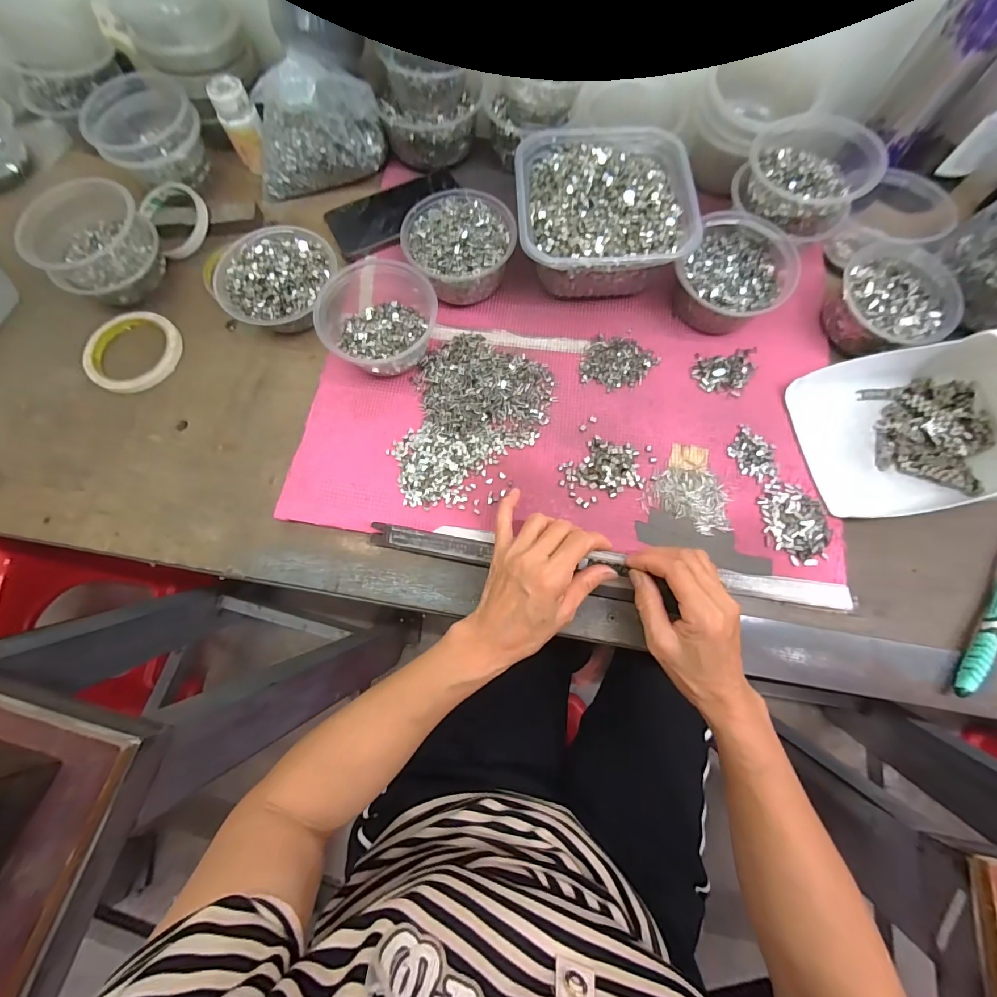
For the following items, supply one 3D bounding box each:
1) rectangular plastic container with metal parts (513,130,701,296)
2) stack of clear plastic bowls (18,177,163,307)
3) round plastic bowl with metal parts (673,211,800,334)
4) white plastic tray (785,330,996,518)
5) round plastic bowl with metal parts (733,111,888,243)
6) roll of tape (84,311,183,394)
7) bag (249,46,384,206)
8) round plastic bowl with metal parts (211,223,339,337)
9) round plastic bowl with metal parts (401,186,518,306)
[{"bbox_3d":[0.105,-0.310,0.459,0.168,0.071,0.191,-3,73,0],"label":"rectangular plastic container with metal parts"},{"bbox_3d":[-0.425,-0.268,0.459,0.115,0.074,0.091,-43,77,-11],"label":"stack of clear plastic bowls"},{"bbox_3d":[0.240,-0.227,0.440,0.101,0.058,0.115,30,75,9],"label":"round plastic bowl with metal parts"},{"bbox_3d":[0.389,-0.071,0.382,0.179,0.080,0.151,-8,73,-2],"label":"white plastic tray"},{"bbox_3d":[0.304,-0.318,0.426,0.115,0.058,0.105,0,75,1],"label":"round plastic bowl with metal parts"},{"bbox_3d":[-0.402,-0.162,0.470,0.096,0.011,0.096,0,73,1],"label":"roll of tape"},{"bbox_3d":[-0.212,-0.421,0.486,0.149,0.110,0.071,2,73,1],"label":"bag"},{"bbox_3d":[-0.234,-0.230,0.452,0.114,0.062,0.106,0,73,1],"label":"round plastic bowl with metal parts"},{"bbox_3d":[-0.040,-0.267,0.458,0.110,0.060,0.113,0,73,1],"label":"round plastic bowl with metal parts"}]

